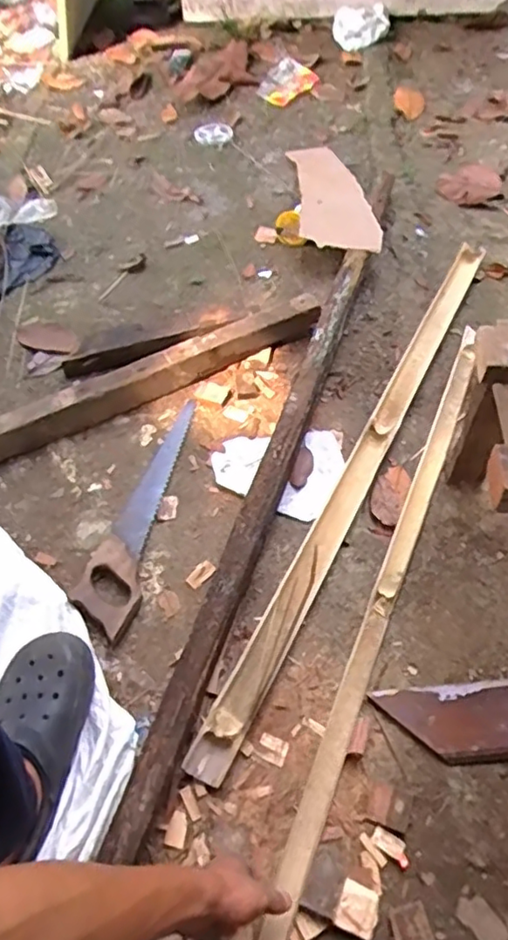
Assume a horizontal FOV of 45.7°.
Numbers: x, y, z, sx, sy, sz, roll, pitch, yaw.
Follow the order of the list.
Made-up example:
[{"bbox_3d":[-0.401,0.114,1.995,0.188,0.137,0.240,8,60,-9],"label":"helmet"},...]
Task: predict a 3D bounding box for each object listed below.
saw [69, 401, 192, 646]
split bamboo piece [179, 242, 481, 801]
[{"bbox_3d":[-0.172,0.056,0.944,0.091,0.022,0.417,11,59,11],"label":"saw"},{"bbox_3d":[0.175,-0.024,0.967,0.065,0.025,1.039,23,62,18],"label":"split bamboo piece"}]

